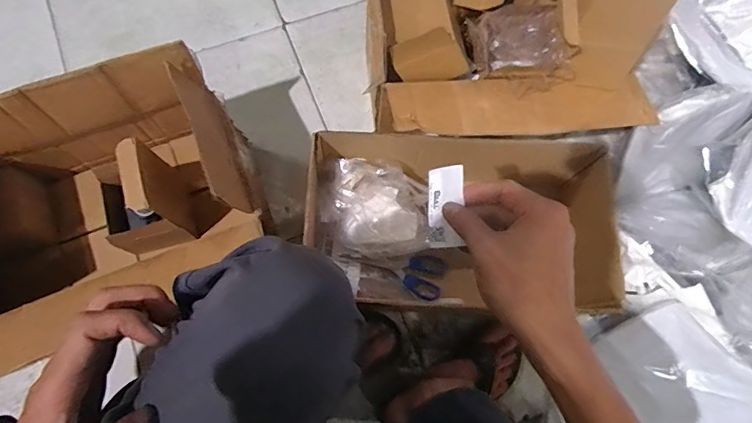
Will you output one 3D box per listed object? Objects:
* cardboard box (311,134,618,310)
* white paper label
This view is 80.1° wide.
[{"bbox_3d":[0.114,0.026,0.679,0.419,0.161,0.242,3,75,0],"label":"cardboard box"},{"bbox_3d":[0.056,-0.004,0.367,0.032,0.004,0.065,-3,84,34],"label":"white paper label"}]

